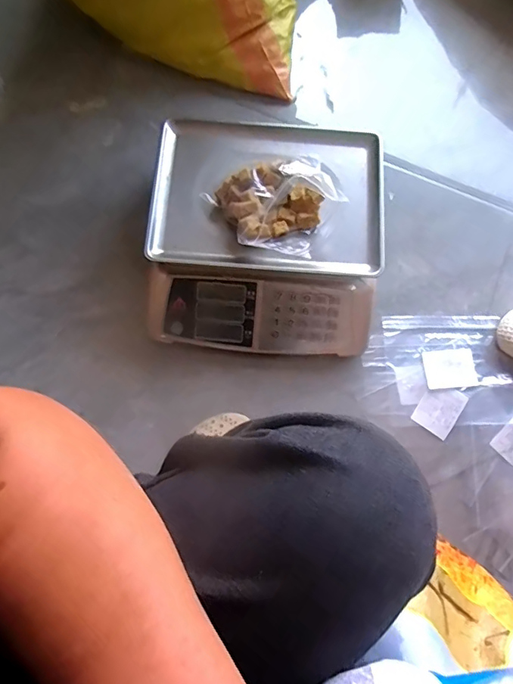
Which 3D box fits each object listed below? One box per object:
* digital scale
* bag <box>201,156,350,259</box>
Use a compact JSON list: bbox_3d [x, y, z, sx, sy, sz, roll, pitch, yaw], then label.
[{"bbox_3d":[0.015,-0.164,0.731,0.333,0.115,0.336,4,75,-1],"label":"digital scale"},{"bbox_3d":[0.033,-0.194,0.651,0.154,0.072,0.134,-23,77,-8],"label":"bag"}]

